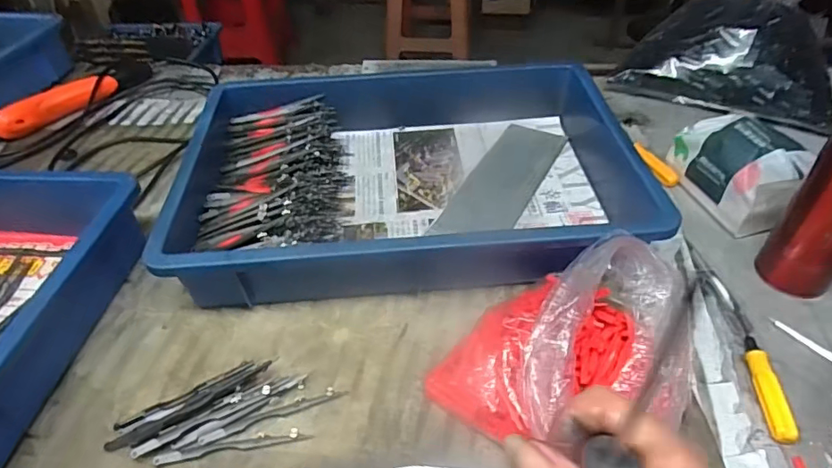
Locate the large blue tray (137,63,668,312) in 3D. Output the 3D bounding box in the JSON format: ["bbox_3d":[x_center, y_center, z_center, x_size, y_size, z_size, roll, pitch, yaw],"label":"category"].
[{"bbox_3d":[-0.010,-0.066,0.528,0.420,0.076,0.281,-5,46,-4],"label":"large blue tray"}]

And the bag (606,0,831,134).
[{"bbox_3d":[0.412,-0.242,0.662,0.244,0.101,0.143,22,50,21],"label":"bag"}]

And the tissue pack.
[{"bbox_3d":[0.333,-0.064,0.516,0.071,0.075,0.135,-12,46,-11],"label":"tissue pack"}]

